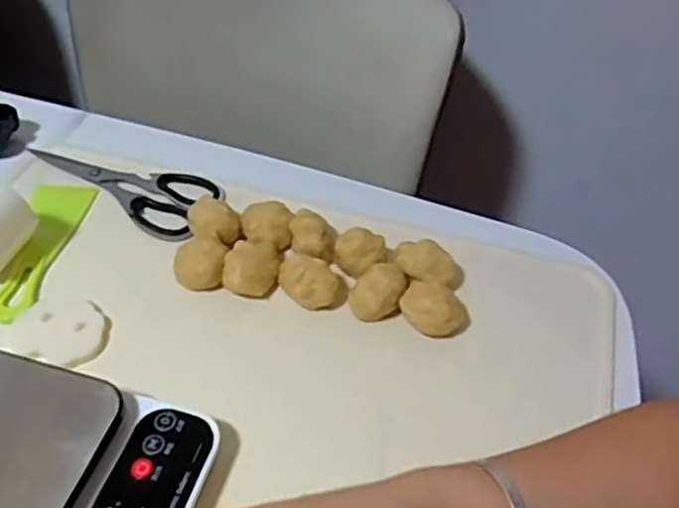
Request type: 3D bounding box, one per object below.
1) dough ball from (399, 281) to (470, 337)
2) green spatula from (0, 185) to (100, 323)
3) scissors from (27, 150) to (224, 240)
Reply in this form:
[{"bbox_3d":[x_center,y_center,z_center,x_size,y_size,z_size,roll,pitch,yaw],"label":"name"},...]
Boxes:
[{"bbox_3d":[0.066,0.039,0.473,0.045,0.034,0.035,22,50,15],"label":"dough ball"},{"bbox_3d":[-0.229,-0.005,0.510,0.049,0.006,0.138,8,48,3],"label":"green spatula"},{"bbox_3d":[-0.182,-0.059,0.560,0.169,0.010,0.067,20,49,13],"label":"scissors"}]

